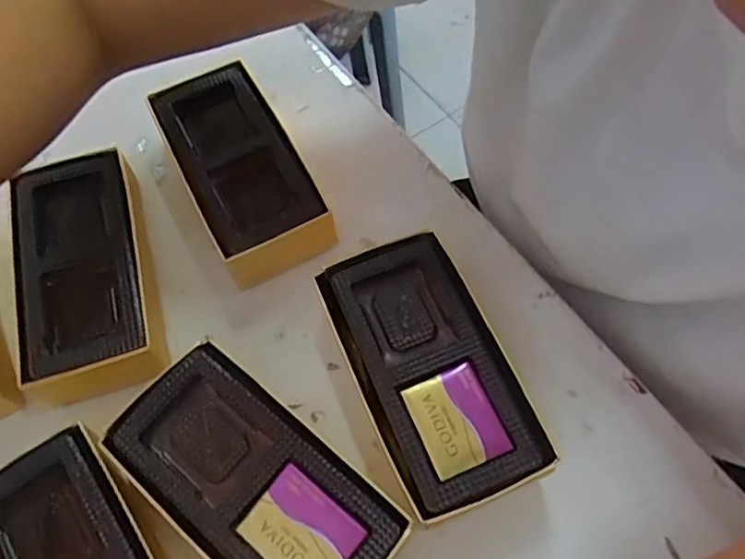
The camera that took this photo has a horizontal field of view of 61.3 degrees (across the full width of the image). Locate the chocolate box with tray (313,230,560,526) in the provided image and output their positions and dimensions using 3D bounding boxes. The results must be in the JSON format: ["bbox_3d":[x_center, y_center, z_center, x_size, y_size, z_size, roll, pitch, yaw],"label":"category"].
[{"bbox_3d":[0.024,0.041,0.271,0.060,0.032,0.114,-21,64,-9],"label":"chocolate box with tray"}]

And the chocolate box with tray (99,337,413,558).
[{"bbox_3d":[-0.046,0.082,0.250,0.114,0.034,0.058,36,70,19],"label":"chocolate box with tray"}]

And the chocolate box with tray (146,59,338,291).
[{"bbox_3d":[-0.069,-0.056,0.325,0.056,0.033,0.110,-28,65,-12],"label":"chocolate box with tray"}]

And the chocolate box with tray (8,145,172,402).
[{"bbox_3d":[-0.134,0.000,0.296,0.055,0.032,0.120,-15,63,-5],"label":"chocolate box with tray"}]

